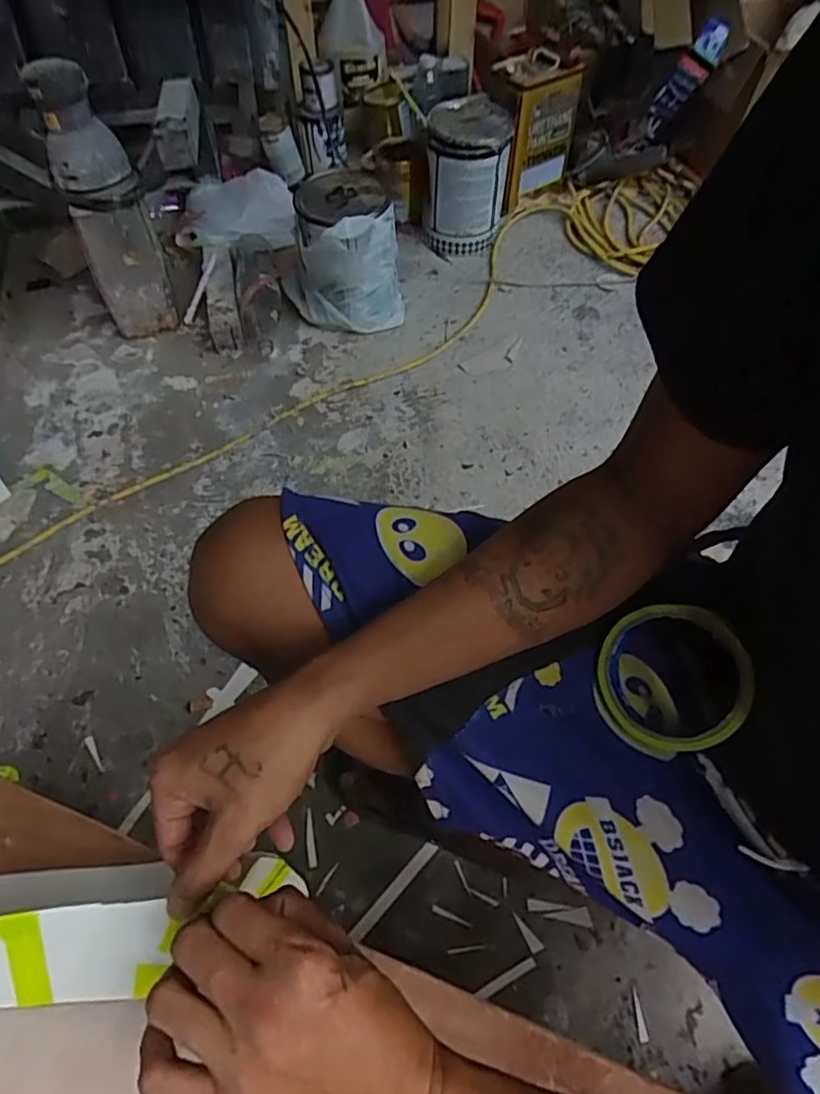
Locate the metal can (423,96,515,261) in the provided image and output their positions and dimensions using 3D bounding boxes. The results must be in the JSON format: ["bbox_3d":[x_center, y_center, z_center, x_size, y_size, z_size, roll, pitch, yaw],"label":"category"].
[{"bbox_3d":[0.107,-0.712,1.194,0.157,0.205,0.179,3,58,1],"label":"metal can"}]

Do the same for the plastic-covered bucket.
[{"bbox_3d":[-0.116,-0.506,1.088,0.190,0.230,0.170,-23,61,-14],"label":"plastic-covered bucket"}]

